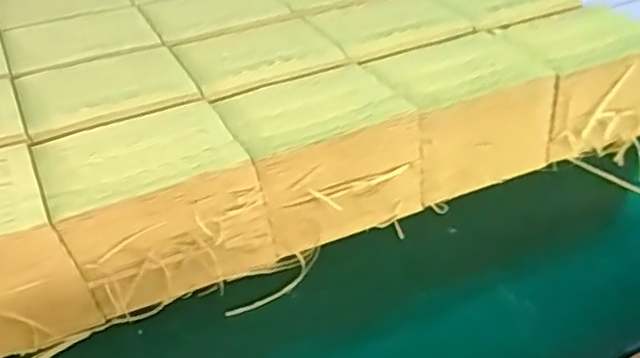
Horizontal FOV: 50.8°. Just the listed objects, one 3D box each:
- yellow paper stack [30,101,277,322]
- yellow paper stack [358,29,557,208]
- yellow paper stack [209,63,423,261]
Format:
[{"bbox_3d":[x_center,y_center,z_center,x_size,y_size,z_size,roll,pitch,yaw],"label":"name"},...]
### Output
[{"bbox_3d":[-0.148,0.025,0.608,0.166,0.122,0.121,-17,38,-20],"label":"yellow paper stack"},{"bbox_3d":[0.150,-0.070,0.729,0.192,0.114,0.120,-18,39,-21],"label":"yellow paper stack"},{"bbox_3d":[-0.003,-0.020,0.663,0.165,0.120,0.126,-19,39,-22],"label":"yellow paper stack"}]

